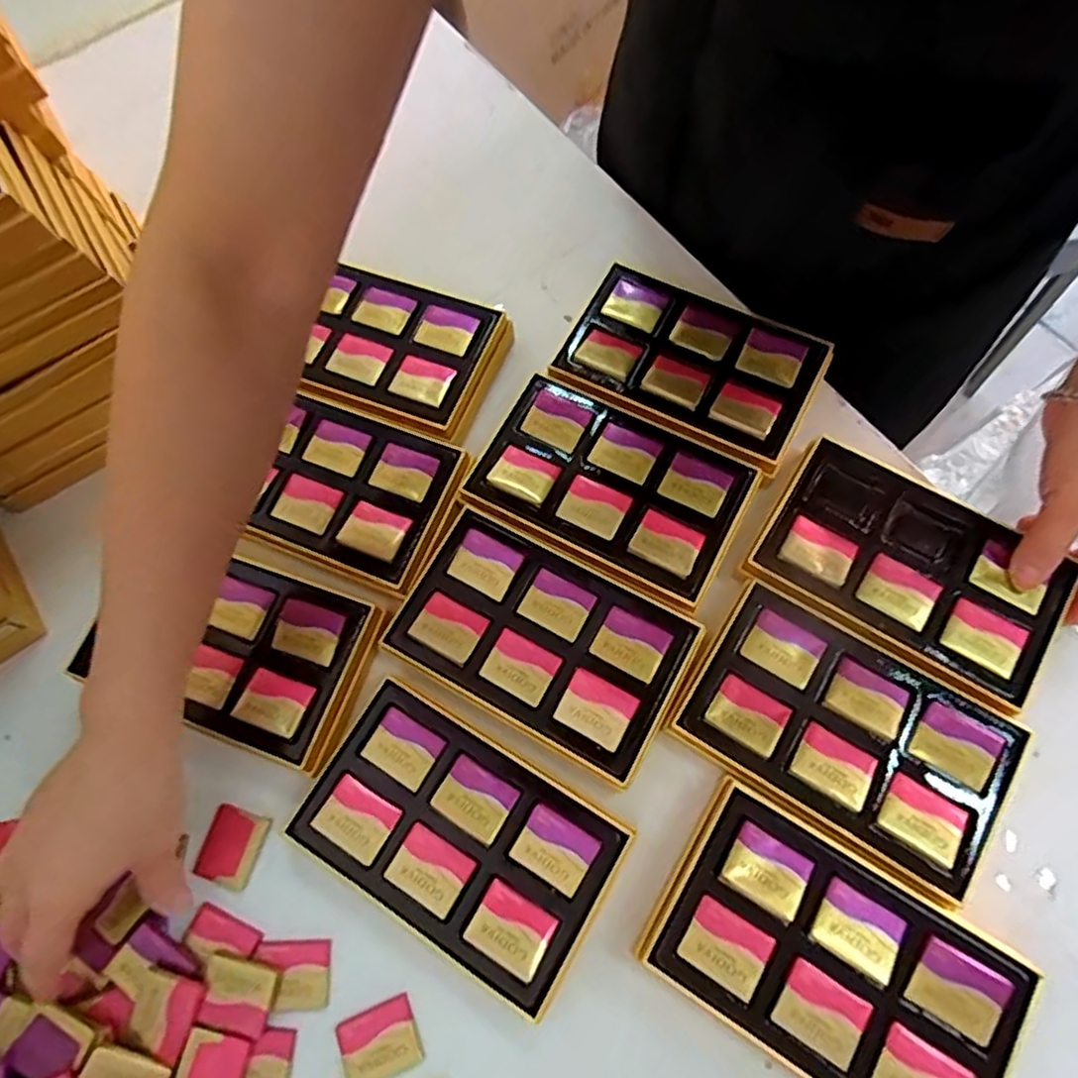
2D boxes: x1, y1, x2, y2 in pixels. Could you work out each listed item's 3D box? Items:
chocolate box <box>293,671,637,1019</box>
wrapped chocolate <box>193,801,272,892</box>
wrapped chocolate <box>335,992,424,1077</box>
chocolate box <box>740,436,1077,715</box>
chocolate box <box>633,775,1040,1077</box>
[{"bbox_3d":[-0.042,0.160,0.369,0.166,0.033,0.100,30,75,13],"label":"chocolate box"},{"bbox_3d":[-0.177,0.176,0.385,0.033,0.004,0.040,17,73,10],"label":"wrapped chocolate"},{"bbox_3d":[-0.083,0.261,0.349,0.040,0.004,0.032,-23,71,-4],"label":"wrapped chocolate"},{"bbox_3d":[0.218,0.013,0.398,0.160,0.019,0.105,31,72,9],"label":"chocolate box"},{"bbox_3d":[0.144,0.208,0.338,0.166,0.035,0.103,29,75,13],"label":"chocolate box"}]

